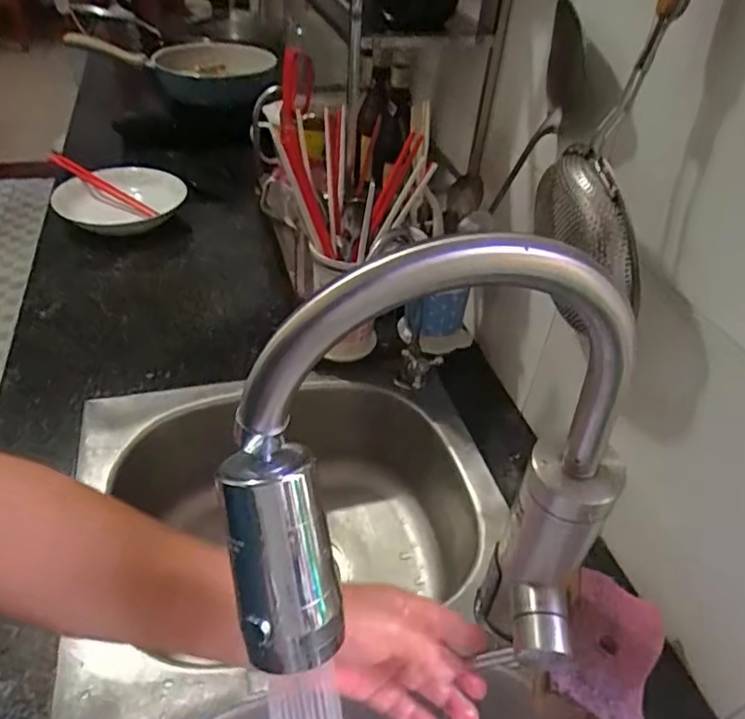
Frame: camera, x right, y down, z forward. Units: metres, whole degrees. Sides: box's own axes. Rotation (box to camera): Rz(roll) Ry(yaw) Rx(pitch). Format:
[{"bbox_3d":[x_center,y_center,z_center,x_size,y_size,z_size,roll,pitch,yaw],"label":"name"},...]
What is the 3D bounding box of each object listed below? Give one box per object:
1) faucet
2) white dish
[{"bbox_3d":[0.037,0.104,0.326,0.217,0.355,0.073,-11,43,-18],"label":"faucet"},{"bbox_3d":[-0.434,-0.274,1.014,0.210,0.051,0.201,-2,41,-10],"label":"white dish"}]

